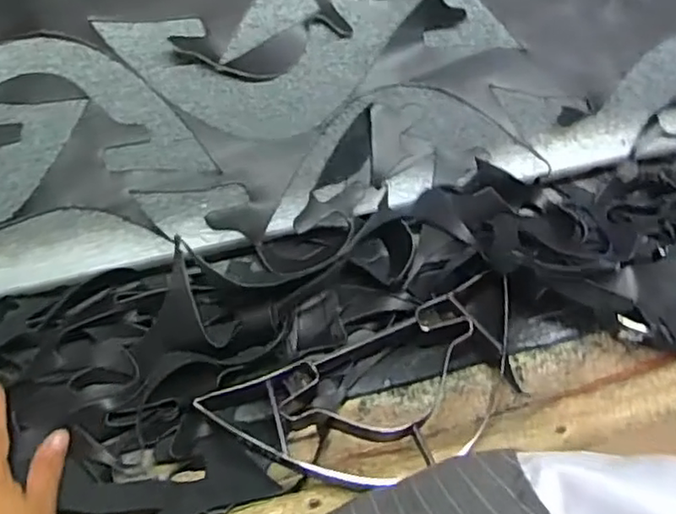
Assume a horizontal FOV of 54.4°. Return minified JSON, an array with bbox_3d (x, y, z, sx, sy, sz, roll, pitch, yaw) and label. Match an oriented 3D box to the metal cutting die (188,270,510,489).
[{"bbox_3d":[0.039,0.111,0.502,0.260,0.053,0.117,-22,84,-11],"label":"metal cutting die"}]

